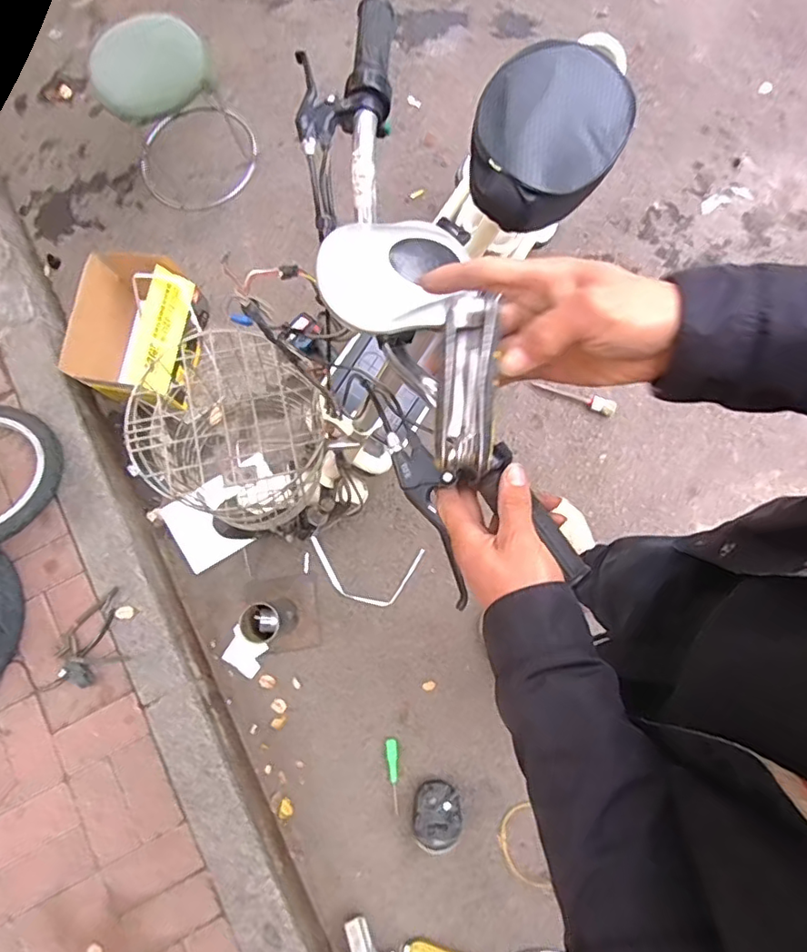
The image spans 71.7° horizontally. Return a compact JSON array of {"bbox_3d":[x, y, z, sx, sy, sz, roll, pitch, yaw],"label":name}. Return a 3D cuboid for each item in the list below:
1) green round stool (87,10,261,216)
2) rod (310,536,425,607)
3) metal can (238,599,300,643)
[{"bbox_3d":[-0.579,-0.940,1.447,0.325,0.359,0.258,-40,81,-5],"label":"green round stool"},{"bbox_3d":[-0.101,0.249,1.432,0.287,0.015,0.151,6,82,4],"label":"rod"},{"bbox_3d":[-0.313,0.338,1.314,0.106,0.196,0.092,-23,80,-2],"label":"metal can"}]

